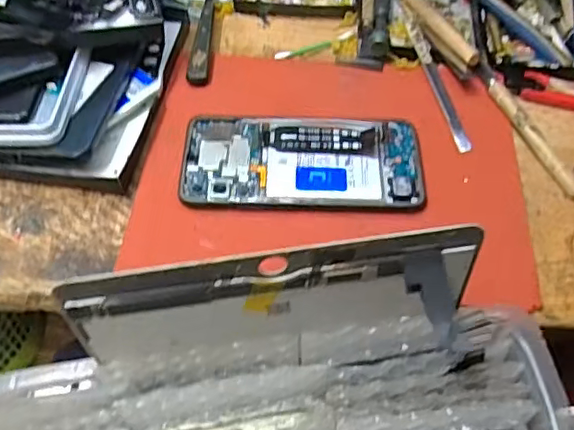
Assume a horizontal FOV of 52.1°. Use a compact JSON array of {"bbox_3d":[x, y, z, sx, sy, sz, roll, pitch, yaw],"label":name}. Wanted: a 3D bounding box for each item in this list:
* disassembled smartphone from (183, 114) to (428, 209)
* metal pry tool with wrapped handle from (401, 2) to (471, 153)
[{"bbox_3d":[0.011,-0.036,0.393,0.157,0.009,0.074,2,56,0],"label":"disassembled smartphone"},{"bbox_3d":[0.109,-0.113,0.446,0.013,0.008,0.155,-9,57,-7],"label":"metal pry tool with wrapped handle"}]

